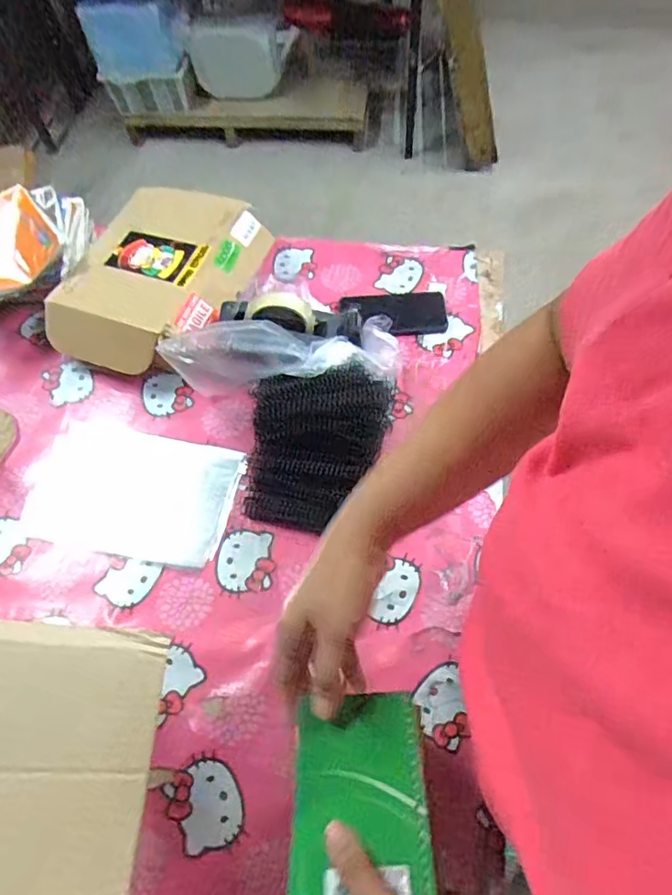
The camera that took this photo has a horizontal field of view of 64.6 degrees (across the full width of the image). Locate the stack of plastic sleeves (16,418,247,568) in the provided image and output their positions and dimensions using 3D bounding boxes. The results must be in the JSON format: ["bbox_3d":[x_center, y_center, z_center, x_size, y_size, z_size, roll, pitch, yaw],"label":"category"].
[{"bbox_3d":[-0.278,0.058,0.726,0.283,0.015,0.173,10,63,8],"label":"stack of plastic sleeves"}]

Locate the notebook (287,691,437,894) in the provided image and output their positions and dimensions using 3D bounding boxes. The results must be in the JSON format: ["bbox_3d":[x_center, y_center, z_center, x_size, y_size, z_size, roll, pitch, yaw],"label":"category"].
[{"bbox_3d":[0.014,0.232,0.344,0.087,0.018,0.130,-3,62,1],"label":"notebook"}]

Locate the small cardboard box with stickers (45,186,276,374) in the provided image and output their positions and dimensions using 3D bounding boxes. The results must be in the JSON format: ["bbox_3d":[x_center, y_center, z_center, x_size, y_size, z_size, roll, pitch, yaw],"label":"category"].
[{"bbox_3d":[-0.272,-0.259,0.838,0.253,0.099,0.320,16,64,12],"label":"small cardboard box with stickers"}]

